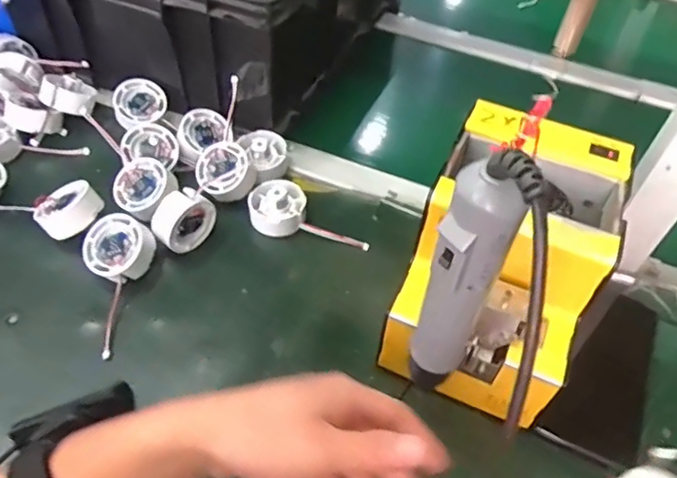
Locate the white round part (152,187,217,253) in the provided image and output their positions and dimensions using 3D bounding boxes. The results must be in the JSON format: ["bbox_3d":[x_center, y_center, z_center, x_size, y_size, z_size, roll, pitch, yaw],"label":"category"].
[{"bbox_3d":[-0.141,-0.015,0.514,0.028,0.060,0.053,38,56,25],"label":"white round part"}]

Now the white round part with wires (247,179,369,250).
[{"bbox_3d":[-0.030,-0.016,0.542,0.122,0.030,0.052,27,53,3],"label":"white round part with wires"}]

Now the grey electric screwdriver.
[{"bbox_3d":[0.059,0.022,0.270,0.030,0.167,0.030,22,51,13],"label":"grey electric screwdriver"}]

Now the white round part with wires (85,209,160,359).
[{"bbox_3d":[-0.179,0.030,0.470,0.058,0.035,0.120,-13,52,-16],"label":"white round part with wires"}]

